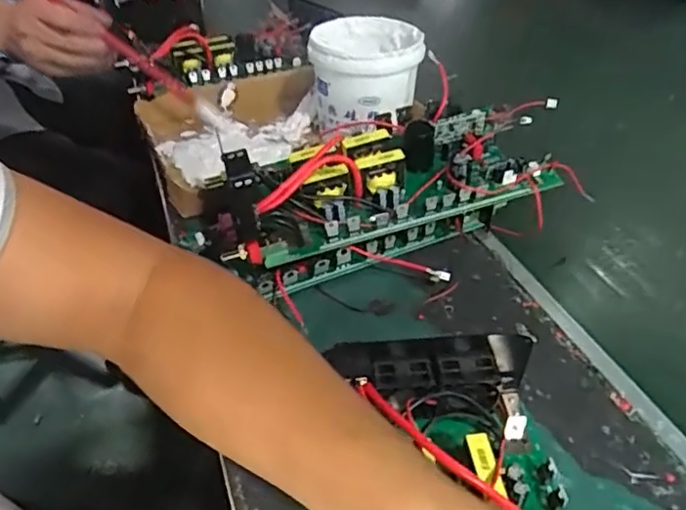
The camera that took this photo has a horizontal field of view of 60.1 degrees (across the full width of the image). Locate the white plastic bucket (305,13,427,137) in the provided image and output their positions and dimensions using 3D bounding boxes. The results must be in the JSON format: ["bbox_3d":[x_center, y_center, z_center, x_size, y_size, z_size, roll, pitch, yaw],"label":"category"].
[{"bbox_3d":[0.023,-0.202,0.669,0.119,0.099,0.113,1,38,-1],"label":"white plastic bucket"}]

